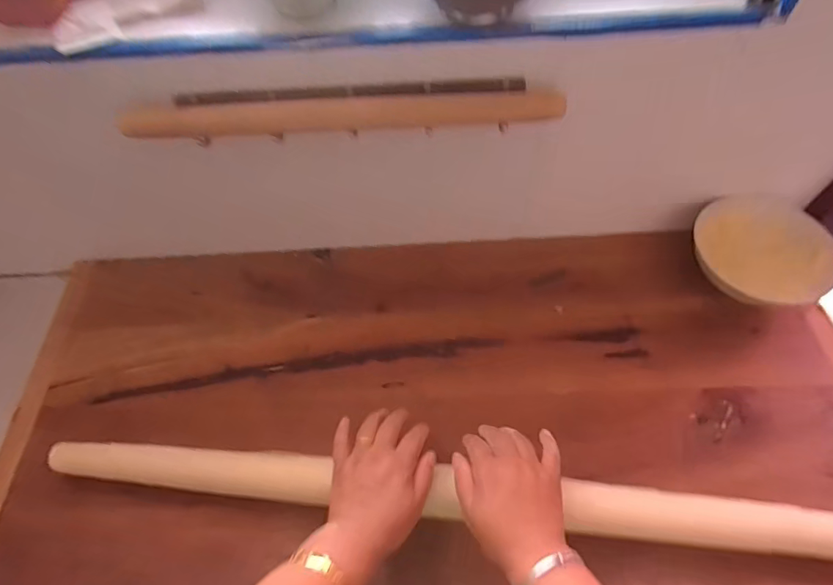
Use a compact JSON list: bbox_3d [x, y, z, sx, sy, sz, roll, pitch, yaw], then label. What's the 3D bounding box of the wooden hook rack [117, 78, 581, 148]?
[{"bbox_3d":[-0.069,-0.177,0.470,0.426,0.046,0.040,-5,58,-1],"label":"wooden hook rack"}]

